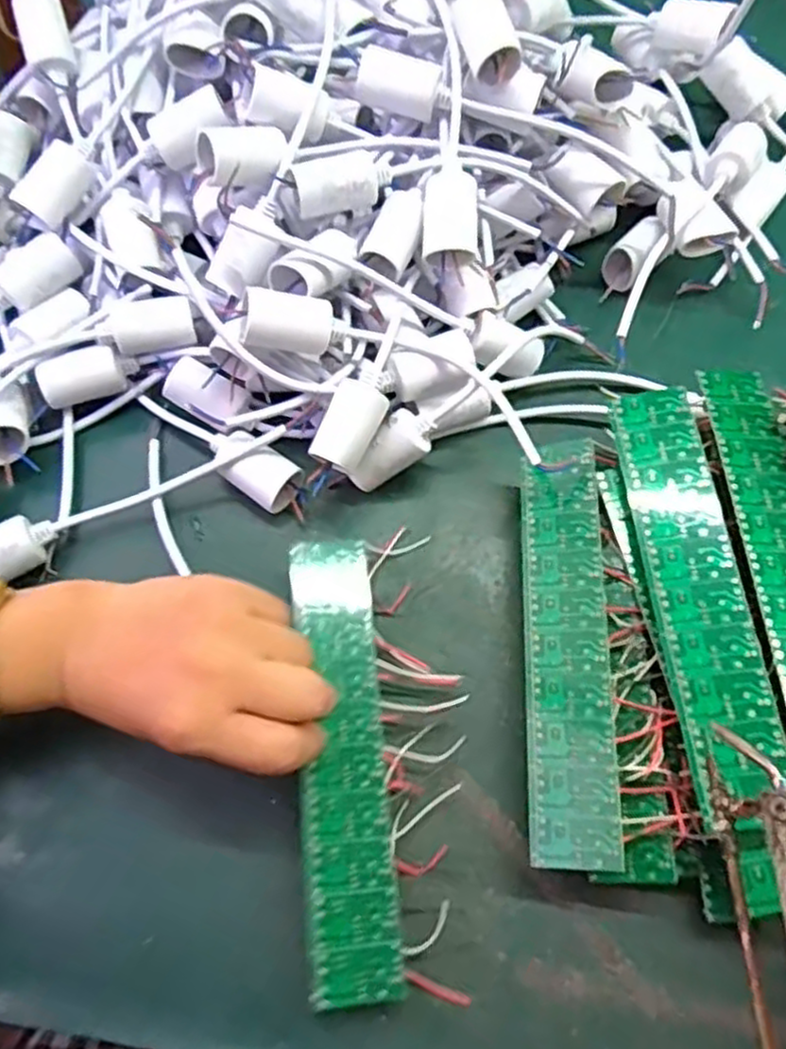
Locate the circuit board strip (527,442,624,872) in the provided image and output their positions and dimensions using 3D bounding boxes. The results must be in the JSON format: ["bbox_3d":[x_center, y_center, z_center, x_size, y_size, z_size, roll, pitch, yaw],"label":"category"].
[{"bbox_3d":[0.083,0.054,0.351,0.037,0.004,0.196,-6,65,20],"label":"circuit board strip"}]

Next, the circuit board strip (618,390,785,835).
[{"bbox_3d":[0.135,0.023,0.340,0.041,0.010,0.186,-12,67,14],"label":"circuit board strip"}]

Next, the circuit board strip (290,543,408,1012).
[{"bbox_3d":[-0.023,0.104,0.346,0.039,0.011,0.201,-5,66,-1],"label":"circuit board strip"}]

